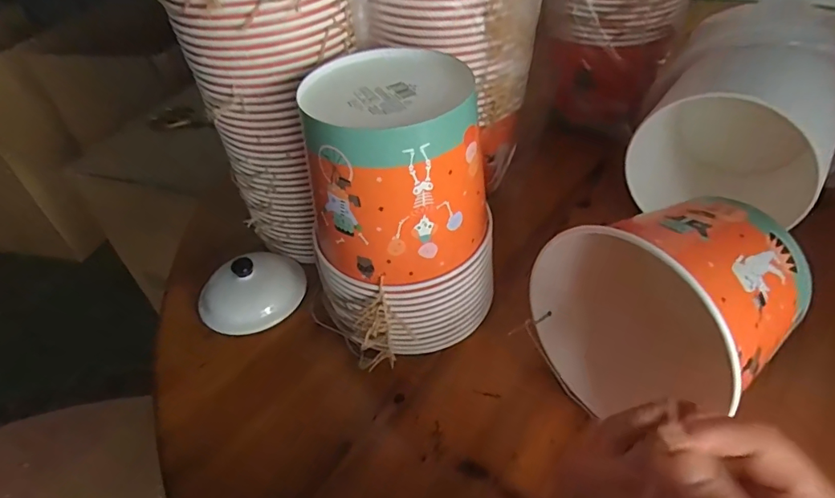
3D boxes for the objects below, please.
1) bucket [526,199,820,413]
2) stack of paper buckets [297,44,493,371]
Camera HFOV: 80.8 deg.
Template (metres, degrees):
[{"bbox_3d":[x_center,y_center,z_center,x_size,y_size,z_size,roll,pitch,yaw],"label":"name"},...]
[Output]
[{"bbox_3d":[0.190,0.036,0.372,0.144,0.146,0.152,-28,47,-23],"label":"bucket"},{"bbox_3d":[-0.017,-0.026,0.418,0.141,0.232,0.128,-28,47,-21],"label":"stack of paper buckets"}]

